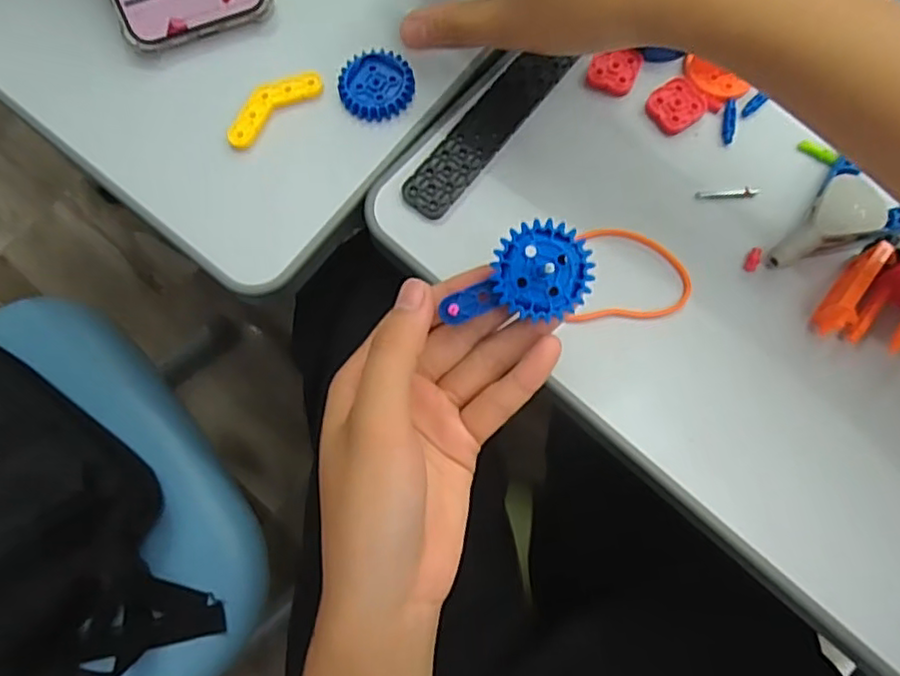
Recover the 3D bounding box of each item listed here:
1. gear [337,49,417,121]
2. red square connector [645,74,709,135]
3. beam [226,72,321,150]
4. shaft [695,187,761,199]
[{"bbox_3d":[-0.039,-0.135,0.341,0.038,0.004,0.038,0,76,0],"label":"gear"},{"bbox_3d":[0.118,-0.121,0.330,0.028,0.004,0.025,-34,78,-8],"label":"red square connector"},{"bbox_3d":[-0.095,-0.125,0.340,0.058,0.006,0.019,-39,79,-9],"label":"beam"},{"bbox_3d":[0.140,-0.073,0.323,0.031,0.004,0.005,-2,76,-1],"label":"shaft"}]

